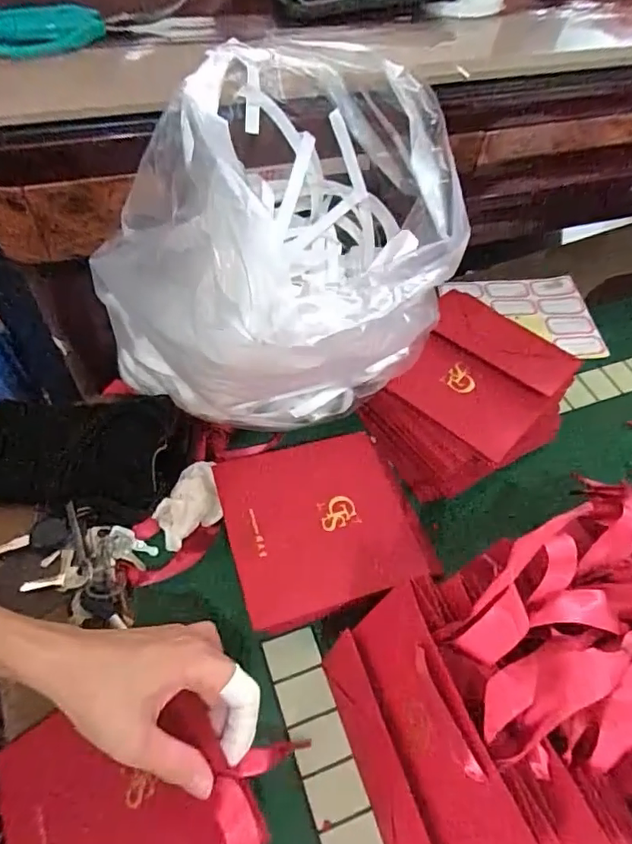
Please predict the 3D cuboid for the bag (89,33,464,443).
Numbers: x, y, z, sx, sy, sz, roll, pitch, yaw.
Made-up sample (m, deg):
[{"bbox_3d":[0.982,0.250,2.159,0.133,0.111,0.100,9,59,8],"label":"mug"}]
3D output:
[{"bbox_3d":[-0.017,-0.122,0.414,0.253,0.225,0.269,-35,62,-25],"label":"bag"}]

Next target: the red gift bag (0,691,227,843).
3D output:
[{"bbox_3d":[-0.123,0.234,0.337,0.132,0.009,0.138,-28,49,-12],"label":"red gift bag"}]

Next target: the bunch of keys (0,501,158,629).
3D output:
[{"bbox_3d":[-0.202,0.109,0.453,0.125,0.024,0.075,23,56,14],"label":"bunch of keys"}]

